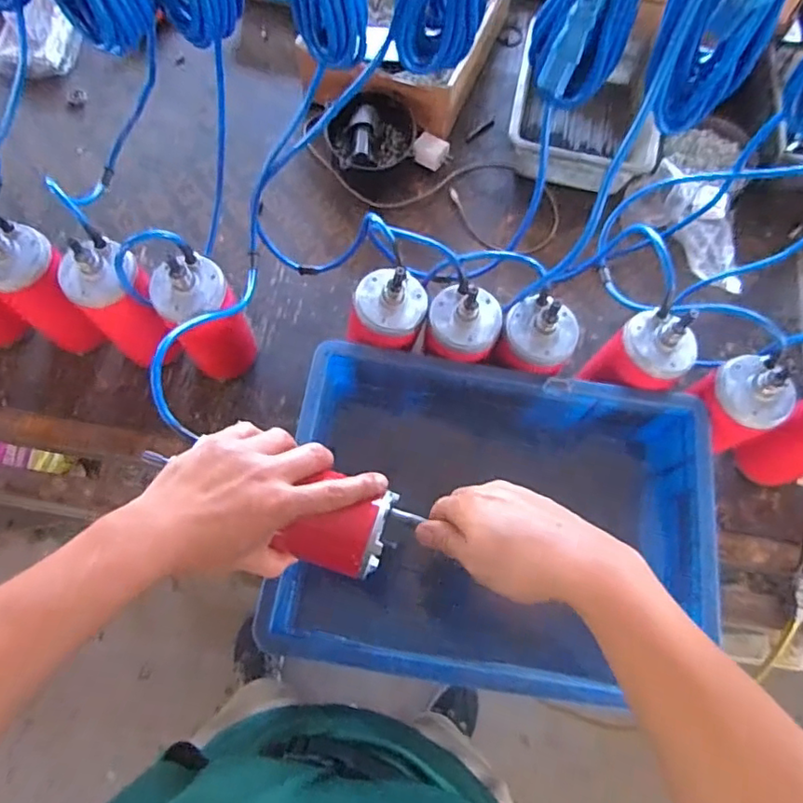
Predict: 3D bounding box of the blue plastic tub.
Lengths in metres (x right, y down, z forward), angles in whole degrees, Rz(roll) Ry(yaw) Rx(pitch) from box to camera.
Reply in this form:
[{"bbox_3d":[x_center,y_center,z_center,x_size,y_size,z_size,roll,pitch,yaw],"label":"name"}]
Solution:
[{"bbox_3d":[0.091,0.110,0.585,0.399,0.119,0.283,9,69,1],"label":"blue plastic tub"}]

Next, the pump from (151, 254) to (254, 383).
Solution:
[{"bbox_3d":[-0.206,-0.075,0.636,0.077,0.186,0.089,-26,73,-11],"label":"pump"}]

